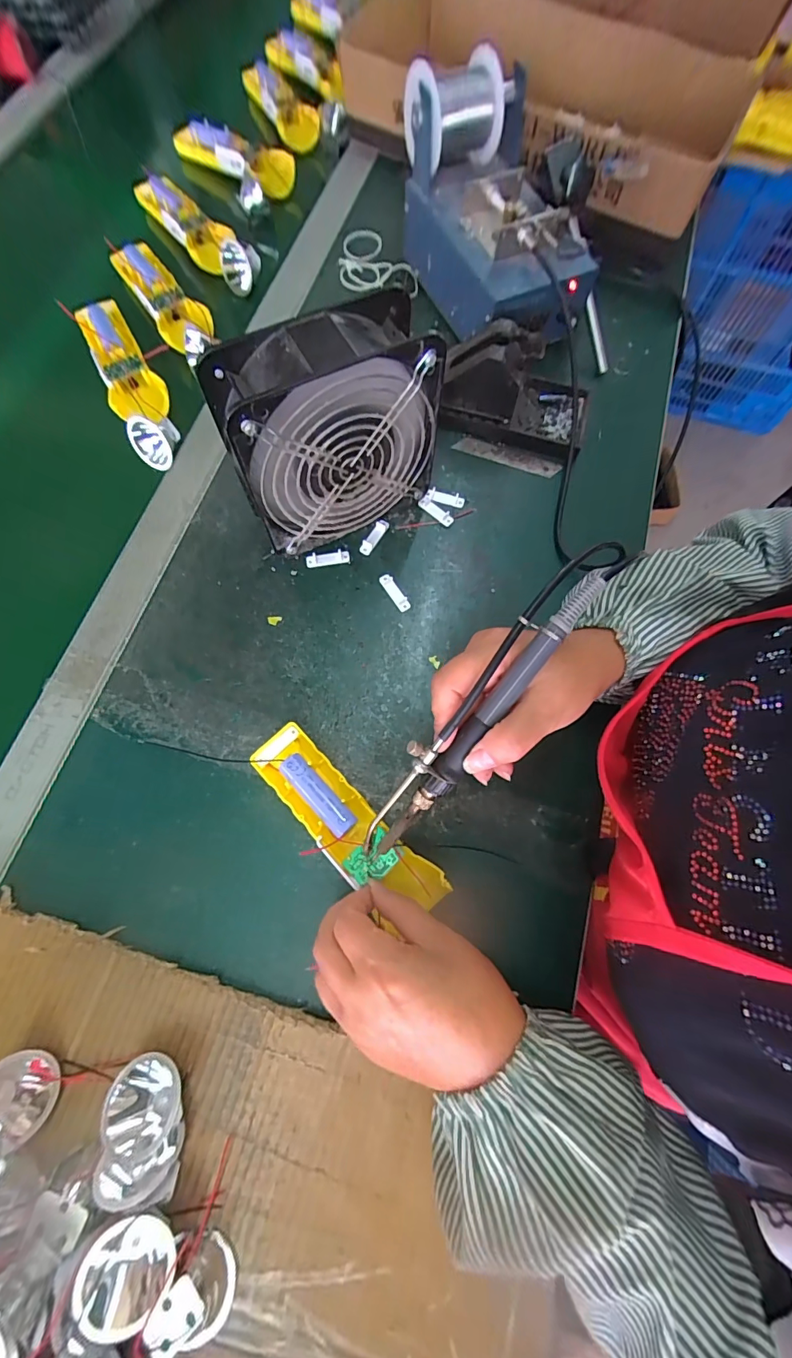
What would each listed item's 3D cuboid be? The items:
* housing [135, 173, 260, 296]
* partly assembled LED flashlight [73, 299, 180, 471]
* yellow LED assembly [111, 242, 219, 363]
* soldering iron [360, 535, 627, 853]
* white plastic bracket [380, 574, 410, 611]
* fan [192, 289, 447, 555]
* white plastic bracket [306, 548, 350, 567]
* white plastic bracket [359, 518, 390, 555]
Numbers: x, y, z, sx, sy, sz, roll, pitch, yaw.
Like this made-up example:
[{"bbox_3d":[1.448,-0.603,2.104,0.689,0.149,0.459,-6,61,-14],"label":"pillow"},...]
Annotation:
[{"bbox_3d":[-0.232,-0.511,0.513,0.049,0.037,0.212,-43,78,-14],"label":"housing"},{"bbox_3d":[-0.256,-0.299,0.437,0.060,0.028,0.215,-24,74,-9],"label":"partly assembled LED flashlight"},{"bbox_3d":[-0.240,-0.399,0.469,0.051,0.023,0.181,-31,75,-11],"label":"yellow LED assembly"},{"bbox_3d":[0.045,0.017,0.253,0.028,0.029,0.215,37,102,10],"label":"soldering iron"},{"bbox_3d":[-0.001,-0.074,0.384,0.010,0.004,0.037,-33,75,-11],"label":"white plastic bracket"},{"bbox_3d":[-0.046,-0.175,0.338,0.149,0.150,0.062,-30,75,-10],"label":"fan"},{"bbox_3d":[-0.060,-0.106,0.394,0.037,0.005,0.011,-8,72,-4],"label":"white plastic bracket"},{"bbox_3d":[-0.019,-0.127,0.401,0.013,0.006,0.035,30,74,8],"label":"white plastic bracket"}]

